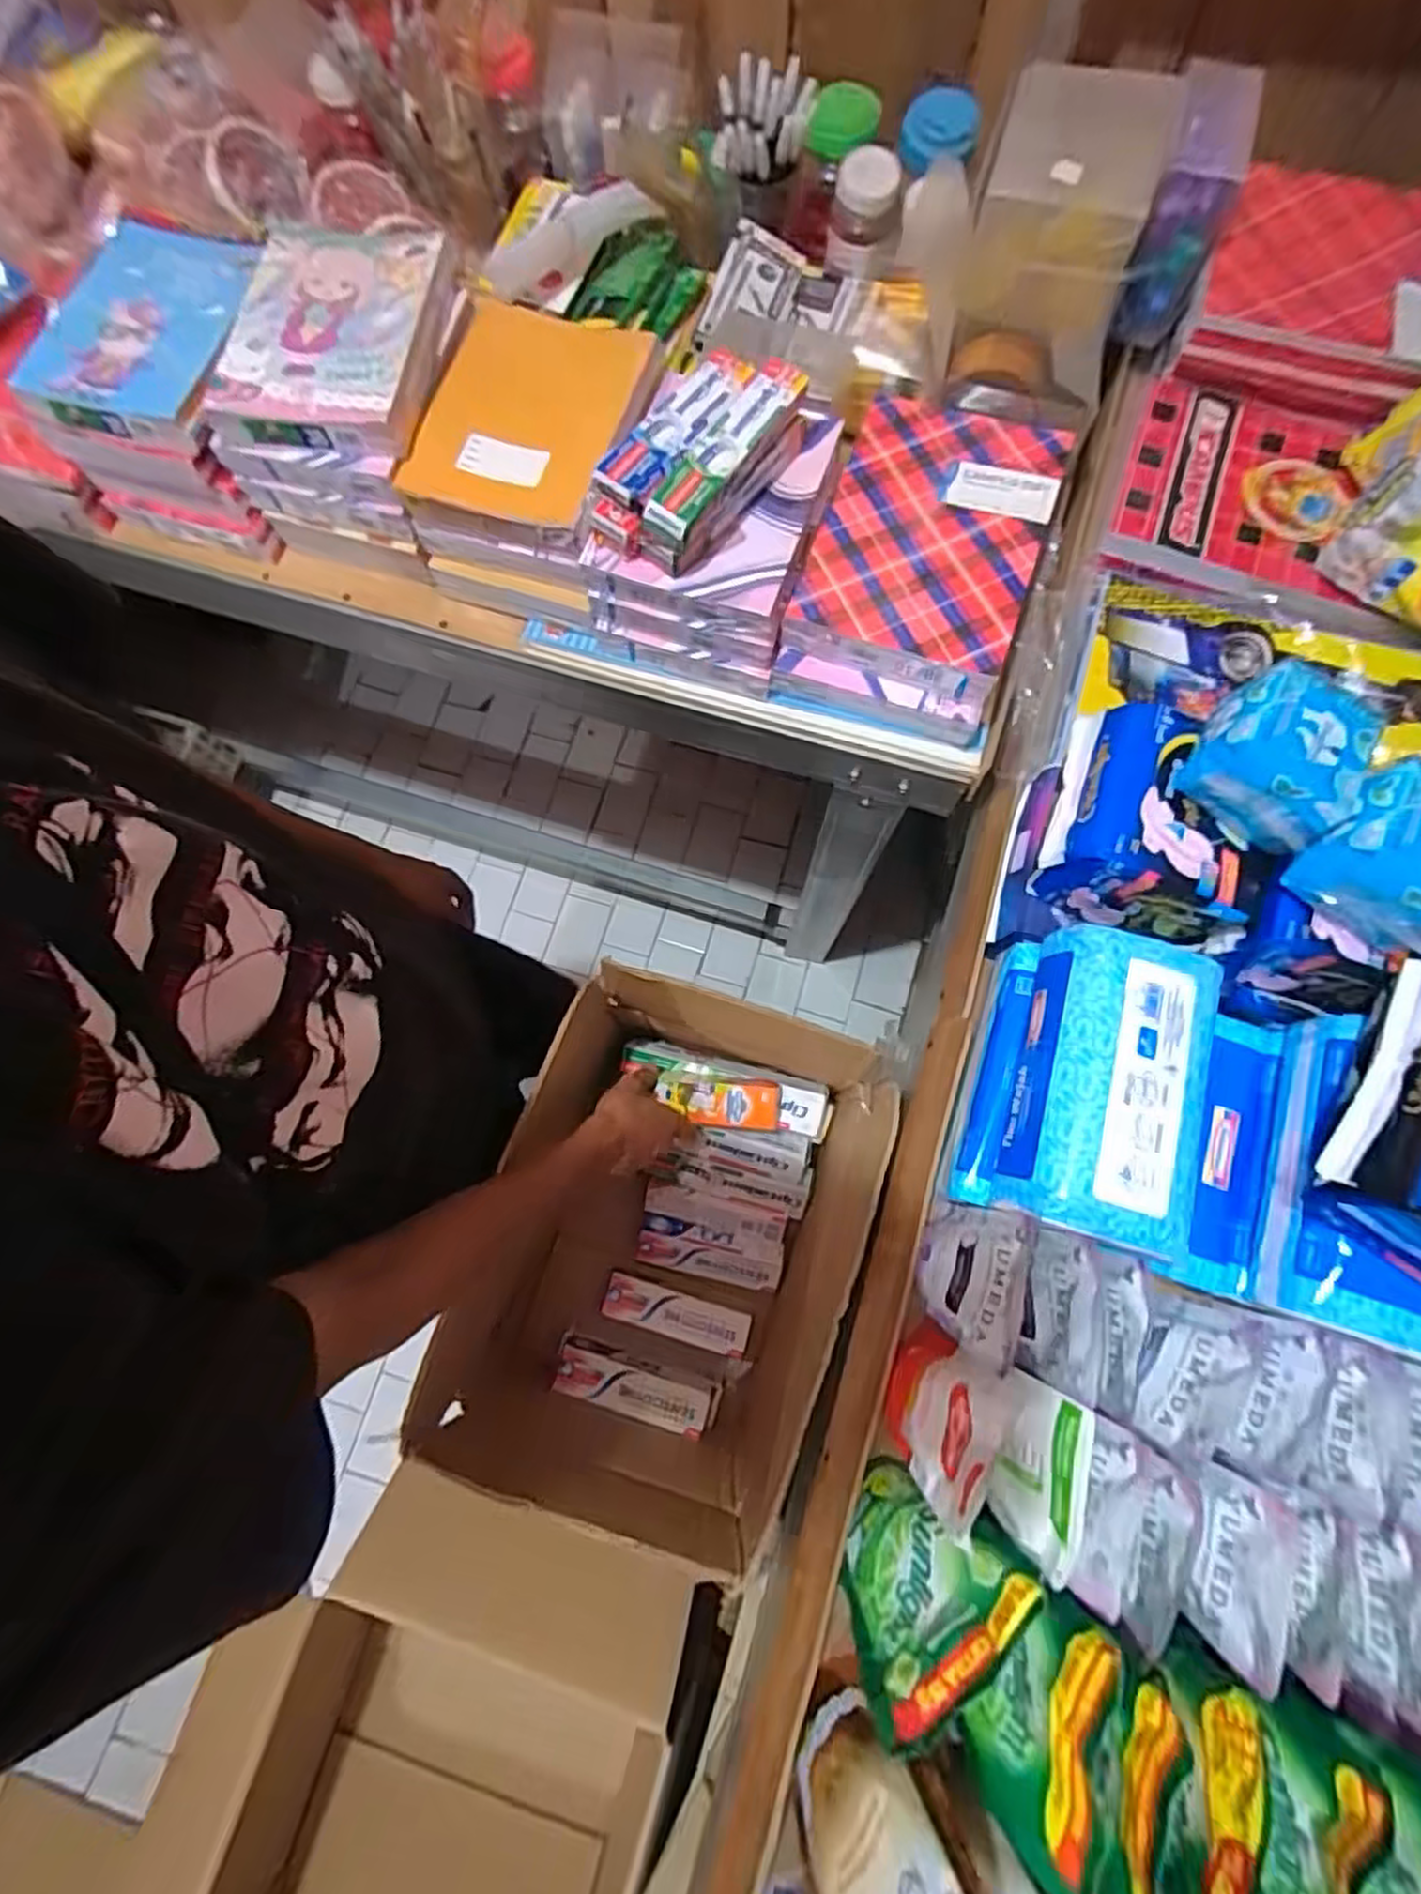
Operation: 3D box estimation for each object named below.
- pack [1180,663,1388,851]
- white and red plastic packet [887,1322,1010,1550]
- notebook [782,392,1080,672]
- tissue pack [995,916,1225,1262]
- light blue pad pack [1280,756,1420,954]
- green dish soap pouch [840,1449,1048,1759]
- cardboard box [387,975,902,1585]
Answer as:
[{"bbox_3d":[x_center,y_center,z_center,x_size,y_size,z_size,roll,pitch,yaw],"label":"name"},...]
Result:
[{"bbox_3d":[0.342,-0.115,0.451,0.089,0.055,0.077,35,79,9],"label":"pack"},{"bbox_3d":[0.139,0.288,0.461,0.027,0.119,0.084,20,77,6],"label":"white and red plastic packet"},{"bbox_3d":[0.184,-0.346,0.616,0.172,0.012,0.237,21,77,6],"label":"notebook"},{"bbox_3d":[0.253,0.087,0.473,0.101,0.053,0.188,19,77,5],"label":"tissue pack"},{"bbox_3d":[0.401,-0.054,0.435,0.082,0.051,0.081,31,78,8],"label":"light blue pad pack"},{"bbox_3d":[0.116,0.359,0.428,0.098,0.135,0.046,-35,78,-8],"label":"green dish soap pouch"},{"bbox_3d":[-0.024,0.284,0.742,0.302,0.364,0.413,20,77,6],"label":"cardboard box"}]

